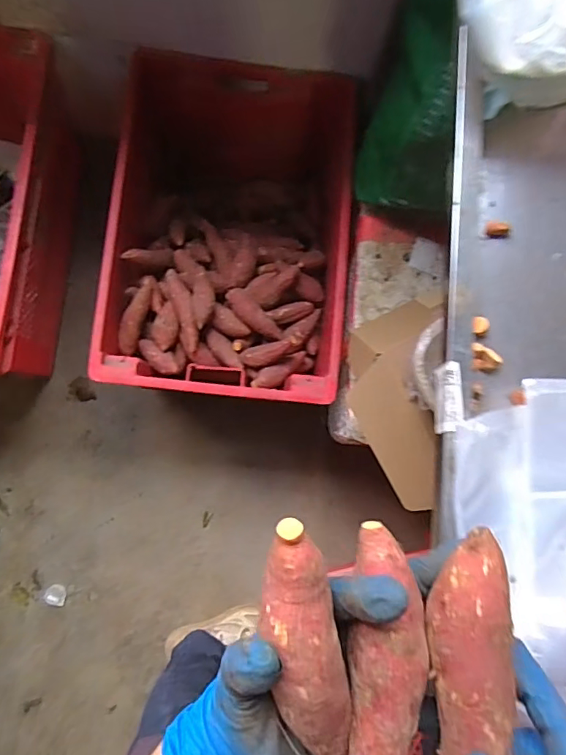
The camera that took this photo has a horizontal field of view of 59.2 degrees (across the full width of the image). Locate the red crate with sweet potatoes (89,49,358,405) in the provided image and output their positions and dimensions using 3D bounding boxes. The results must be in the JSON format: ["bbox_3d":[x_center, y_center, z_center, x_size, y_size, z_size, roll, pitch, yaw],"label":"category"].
[{"bbox_3d":[-0.101,-0.260,1.005,0.428,0.261,0.617,4,82,-4],"label":"red crate with sweet potatoes"}]

